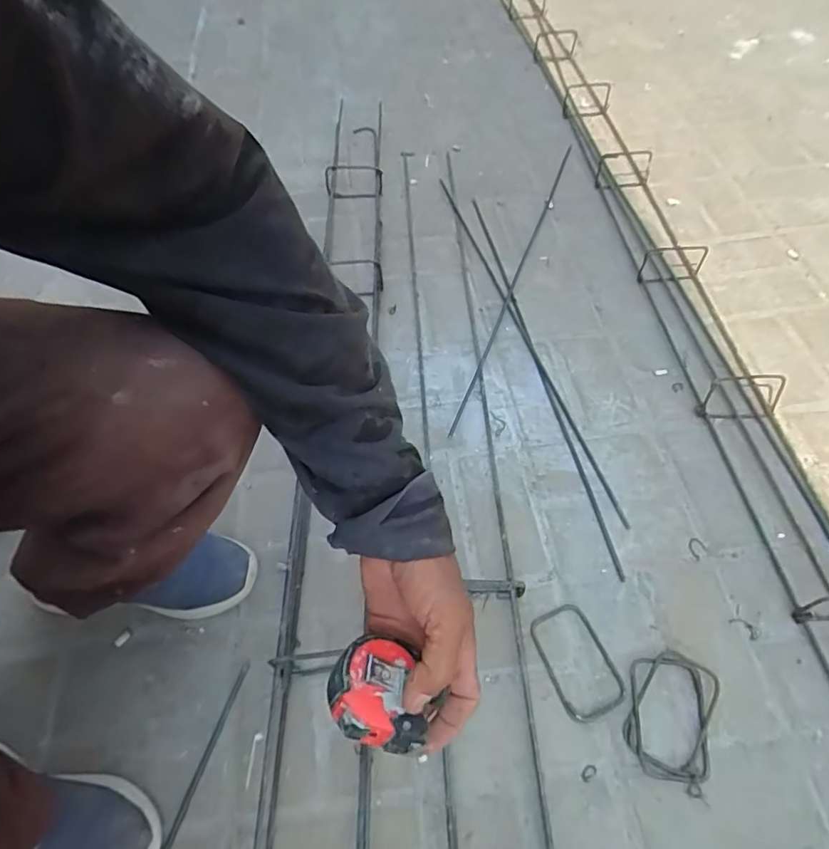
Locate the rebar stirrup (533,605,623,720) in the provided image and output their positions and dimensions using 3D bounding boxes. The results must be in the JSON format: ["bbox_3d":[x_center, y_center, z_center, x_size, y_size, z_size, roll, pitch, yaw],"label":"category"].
[{"bbox_3d":[0.202,0.292,0.670,0.081,0.008,0.128,-17,57,-9],"label":"rebar stirrup"}]

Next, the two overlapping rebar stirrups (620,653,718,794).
[{"bbox_3d":[0.297,0.337,0.626,0.097,0.011,0.138,18,58,15],"label":"two overlapping rebar stirrups"}]

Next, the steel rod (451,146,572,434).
[{"bbox_3d":[0.217,-0.329,1.081,0.014,0.013,0.878,16,58,14],"label":"steel rod"}]

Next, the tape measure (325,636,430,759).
[{"bbox_3d":[-0.023,0.183,0.367,0.068,0.028,0.063,10,57,10],"label":"tape measure"}]

